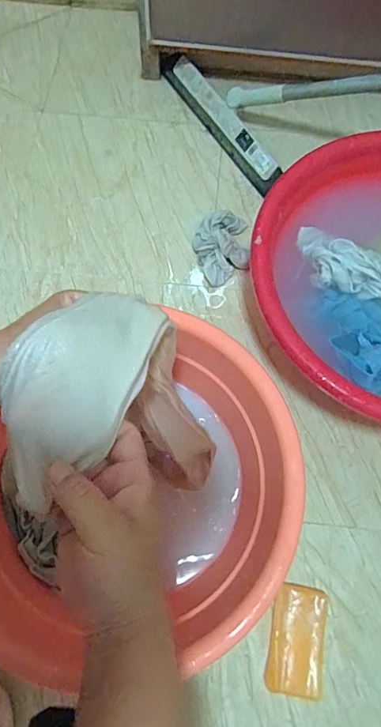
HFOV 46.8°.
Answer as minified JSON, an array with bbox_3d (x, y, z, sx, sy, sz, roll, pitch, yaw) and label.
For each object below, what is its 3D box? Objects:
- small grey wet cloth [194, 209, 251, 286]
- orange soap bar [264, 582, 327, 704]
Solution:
[{"bbox_3d":[0.044,-0.159,0.612,0.072,0.032,0.097,-4,71,-2],"label":"small grey wet cloth"},{"bbox_3d":[0.114,0.292,0.466,0.057,0.022,0.099,12,71,4],"label":"orange soap bar"}]

